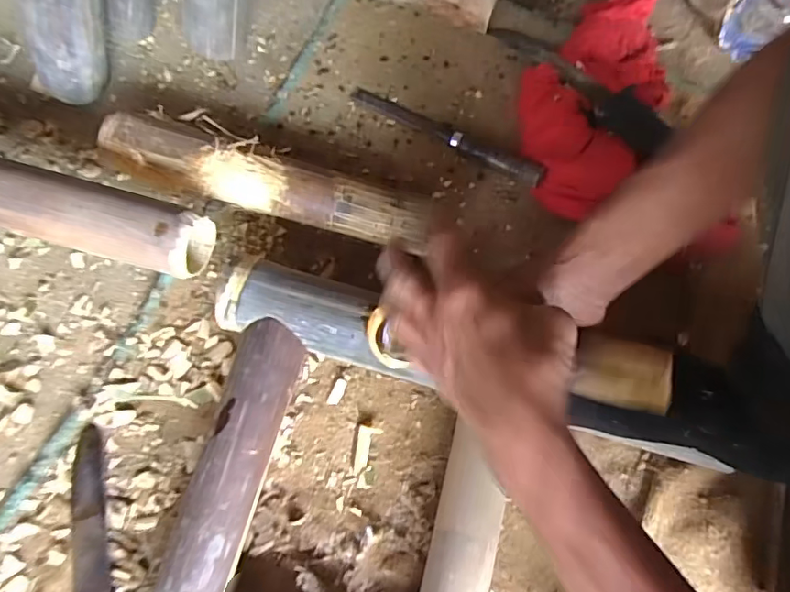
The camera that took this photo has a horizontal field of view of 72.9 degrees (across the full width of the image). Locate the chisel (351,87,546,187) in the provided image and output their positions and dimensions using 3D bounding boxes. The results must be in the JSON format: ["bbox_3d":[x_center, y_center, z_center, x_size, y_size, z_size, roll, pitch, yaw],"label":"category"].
[{"bbox_3d":[0.058,-0.187,0.614,0.239,0.021,0.022,29,74,7],"label":"chisel"}]

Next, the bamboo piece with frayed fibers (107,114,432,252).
[{"bbox_3d":[-0.131,-0.118,0.565,0.347,0.064,0.067,15,73,3],"label":"bamboo piece with frayed fibers"}]

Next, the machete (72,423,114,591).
[{"bbox_3d":[-0.272,0.245,0.472,0.038,0.022,0.249,-14,74,-6],"label":"machete"}]

